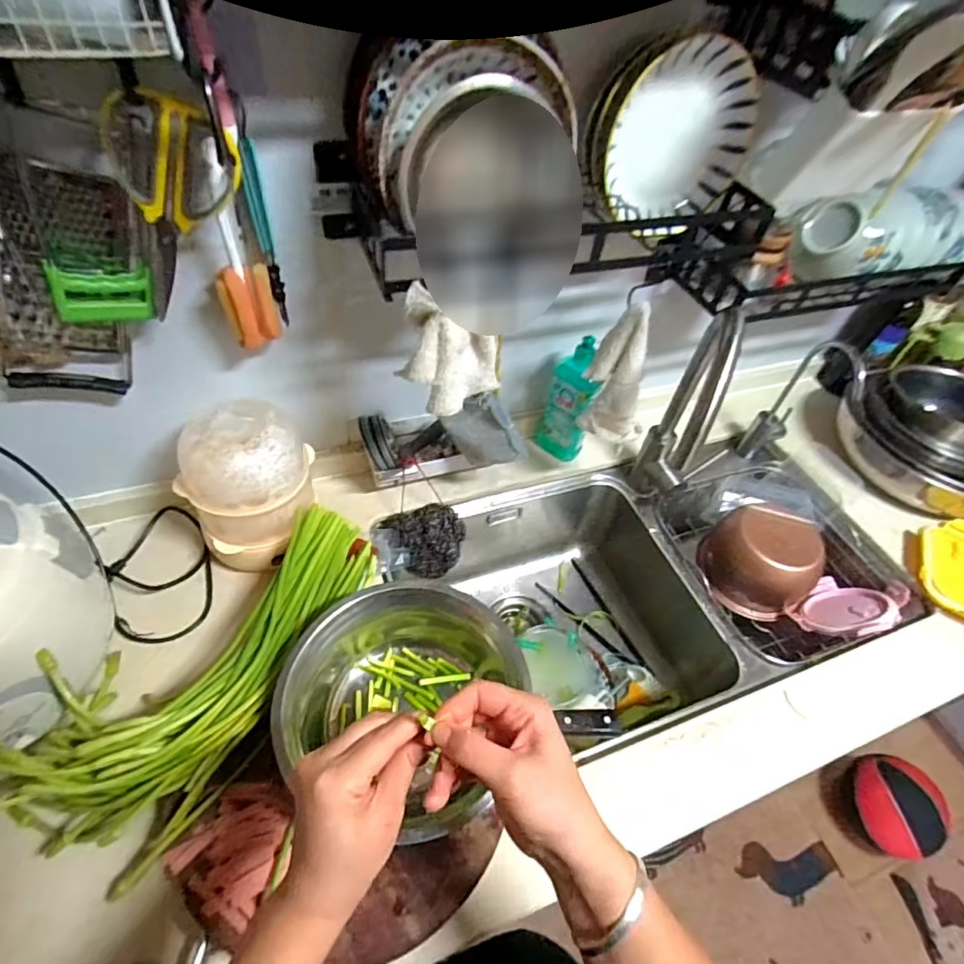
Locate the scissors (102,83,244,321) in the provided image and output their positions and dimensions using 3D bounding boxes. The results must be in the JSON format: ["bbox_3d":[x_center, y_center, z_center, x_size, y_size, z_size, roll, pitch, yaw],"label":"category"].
[{"bbox_3d":[-0.275,-0.234,0.469,0.095,0.182,0.020,2,44,-35],"label":"scissors"}]

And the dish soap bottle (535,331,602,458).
[{"bbox_3d":[0.136,-0.126,0.819,0.080,0.219,0.042,37,49,24],"label":"dish soap bottle"}]

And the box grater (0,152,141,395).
[{"bbox_3d":[-0.391,-0.178,0.503,0.110,0.221,0.063,1,43,-39],"label":"box grater"}]

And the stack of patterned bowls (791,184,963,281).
[{"bbox_3d":[0.581,-0.347,0.750,0.296,0.105,0.104,-16,52,-20],"label":"stack of patterned bowls"}]

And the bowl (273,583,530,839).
[{"bbox_3d":[-0.071,0.223,0.549,0.250,0.119,0.234,3,48,-4],"label":"bowl"}]

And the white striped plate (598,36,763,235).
[{"bbox_3d":[0.205,-0.350,0.556,0.161,0.169,0.033,-11,50,-16],"label":"white striped plate"}]

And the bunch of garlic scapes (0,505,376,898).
[{"bbox_3d":[-0.296,0.183,0.574,0.203,0.133,0.379,20,49,11],"label":"bunch of garlic scapes"}]

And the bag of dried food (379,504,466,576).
[{"bbox_3d":[-0.080,0.079,0.778,0.108,0.062,0.097,-19,53,-22],"label":"bag of dried food"}]

